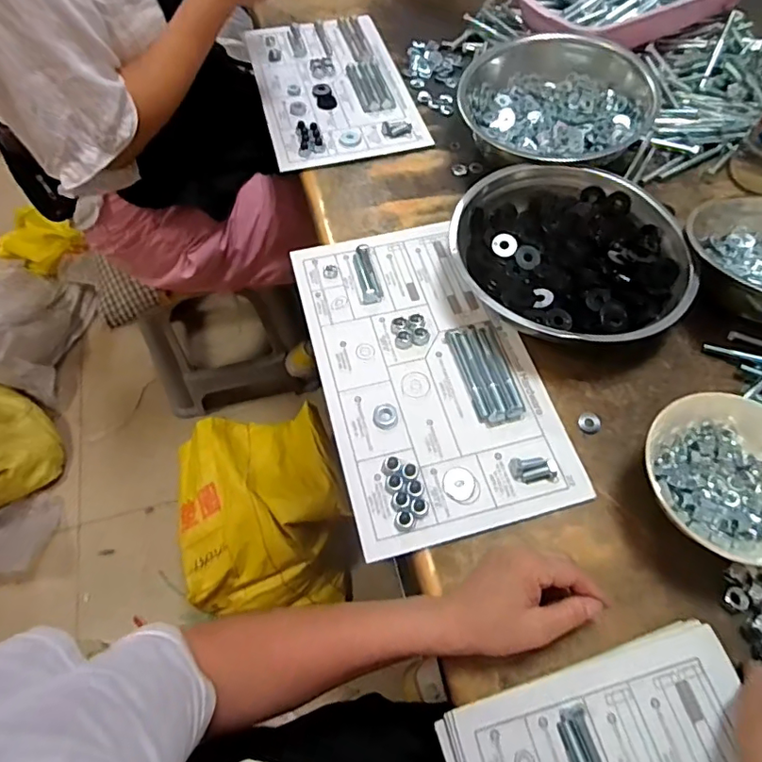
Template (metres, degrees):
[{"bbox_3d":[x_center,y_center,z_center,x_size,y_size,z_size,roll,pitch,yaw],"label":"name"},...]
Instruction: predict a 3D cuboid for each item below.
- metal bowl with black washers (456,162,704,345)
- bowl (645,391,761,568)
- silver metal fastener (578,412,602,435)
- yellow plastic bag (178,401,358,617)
[{"bbox_3d":[0.217,-0.139,0.601,0.252,0.070,0.235,40,68,22],"label":"metal bowl with black washers"},{"bbox_3d":[0.302,0.085,0.472,0.141,0.063,0.130,-1,60,1],"label":"bowl"},{"bbox_3d":[0.211,0.042,0.537,0.023,0.004,0.024,1,69,-3],"label":"silver metal fastener"},{"bbox_3d":[-0.232,0.260,1.100,0.317,0.215,0.366,-11,60,-5],"label":"yellow plastic bag"}]

